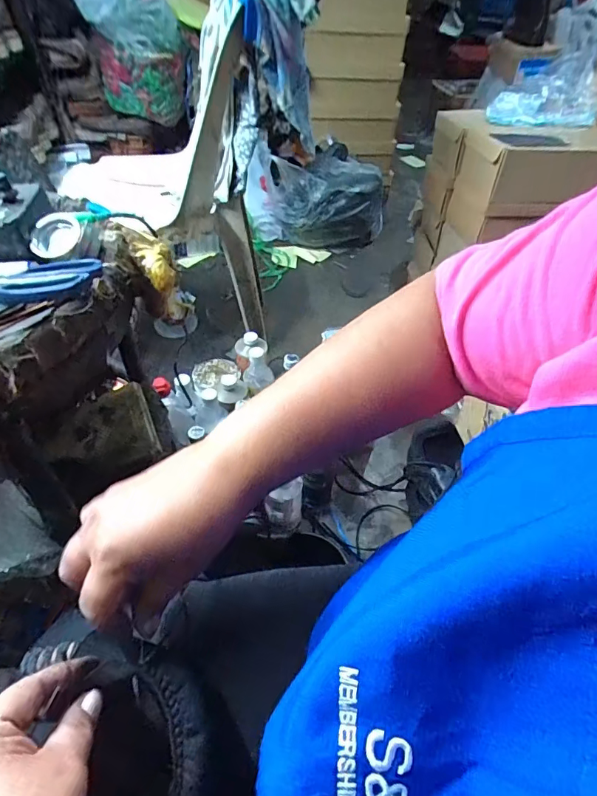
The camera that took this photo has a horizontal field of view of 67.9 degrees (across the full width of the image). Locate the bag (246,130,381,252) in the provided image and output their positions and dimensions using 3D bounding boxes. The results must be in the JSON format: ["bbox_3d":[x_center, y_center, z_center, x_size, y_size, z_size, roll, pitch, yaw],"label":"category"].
[{"bbox_3d":[0.057,-0.679,1.540,0.469,0.275,0.188,9,47,5],"label":"bag"}]

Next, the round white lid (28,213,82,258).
[{"bbox_3d":[-0.230,-0.153,0.420,0.045,0.039,0.010,-12,9,-7],"label":"round white lid"}]

